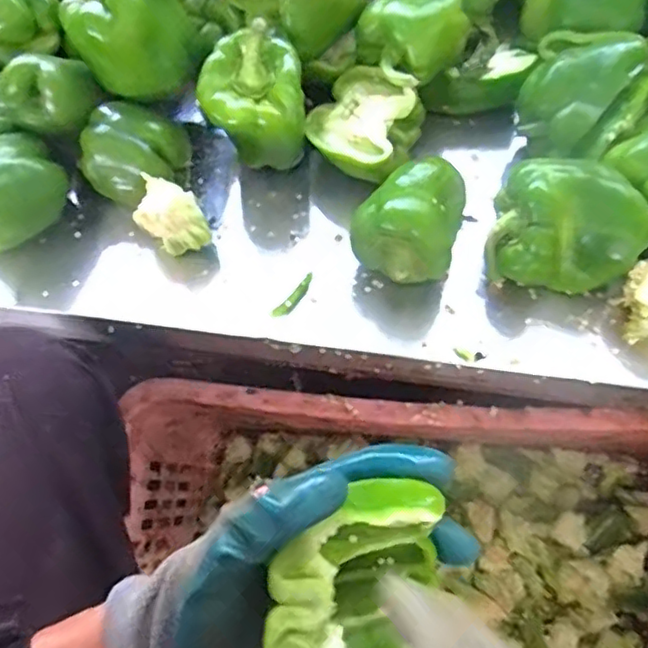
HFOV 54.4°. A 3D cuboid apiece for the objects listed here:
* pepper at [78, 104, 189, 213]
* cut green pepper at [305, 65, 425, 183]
[{"bbox_3d":[-0.146,-0.127,0.499,0.069,0.069,0.072,29,69,17],"label":"pepper"},{"bbox_3d":[0.031,-0.154,0.490,0.073,0.057,0.078,-2,63,3],"label":"cut green pepper"}]

